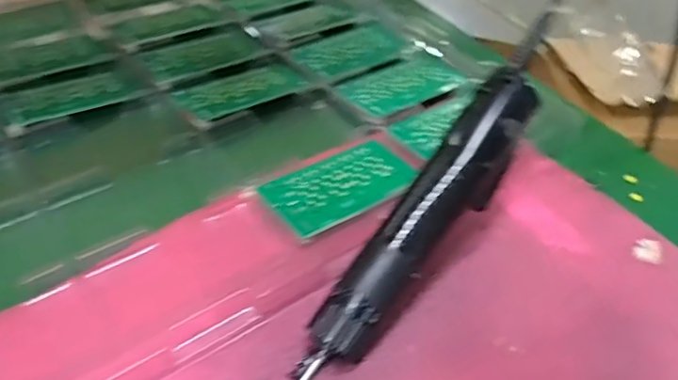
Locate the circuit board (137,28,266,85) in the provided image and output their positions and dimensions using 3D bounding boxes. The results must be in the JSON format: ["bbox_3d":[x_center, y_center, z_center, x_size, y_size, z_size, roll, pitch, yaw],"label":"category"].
[{"bbox_3d":[-0.122,-0.123,0.517,0.105,0.004,0.054,-25,53,-27],"label":"circuit board"}]

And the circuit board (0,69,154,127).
[{"bbox_3d":[-0.213,-0.077,0.463,0.109,0.004,0.049,-21,51,-24],"label":"circuit board"}]

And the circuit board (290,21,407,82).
[{"bbox_3d":[0.013,-0.132,0.535,0.105,0.004,0.060,-29,55,-30],"label":"circuit board"}]

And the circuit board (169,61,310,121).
[{"bbox_3d":[-0.080,-0.084,0.478,0.103,0.004,0.049,-25,53,-27],"label":"circuit board"}]

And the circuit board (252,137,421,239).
[{"bbox_3d":[0.004,-0.005,0.399,0.105,0.004,0.062,-25,48,-30],"label":"circuit board"}]

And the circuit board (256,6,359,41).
[{"bbox_3d":[-0.032,-0.169,0.574,0.093,0.006,0.047,-24,52,-26],"label":"circuit board"}]

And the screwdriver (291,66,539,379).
[{"bbox_3d":[0.047,0.019,0.327,0.034,0.030,0.215,33,76,24],"label":"screwdriver"}]

